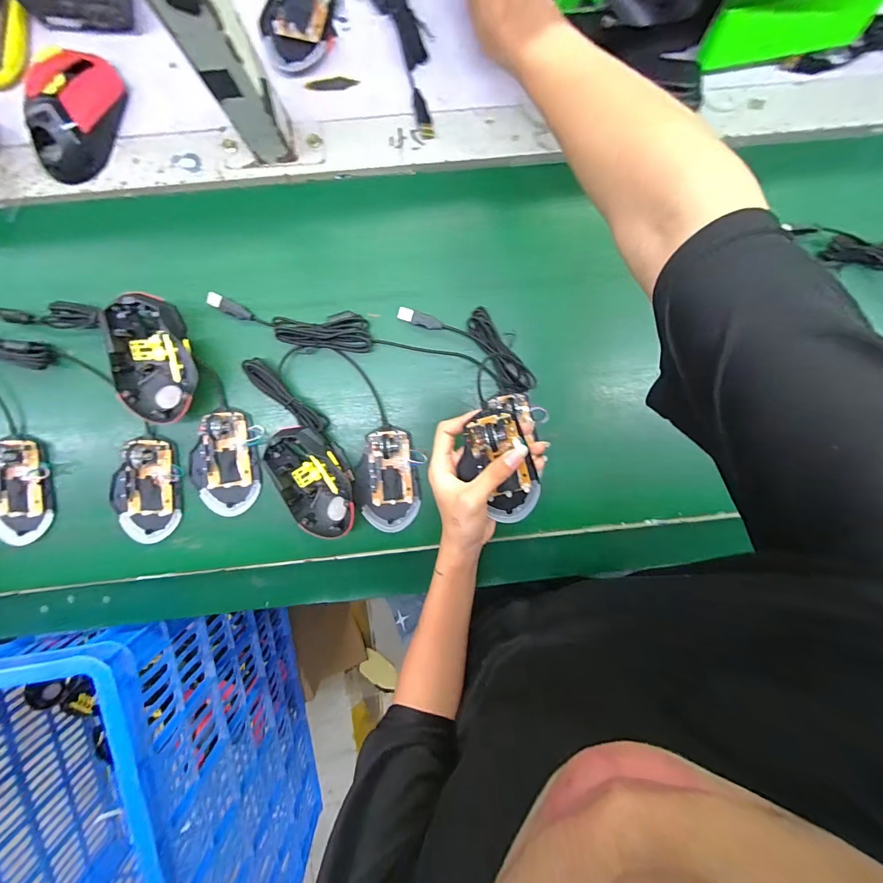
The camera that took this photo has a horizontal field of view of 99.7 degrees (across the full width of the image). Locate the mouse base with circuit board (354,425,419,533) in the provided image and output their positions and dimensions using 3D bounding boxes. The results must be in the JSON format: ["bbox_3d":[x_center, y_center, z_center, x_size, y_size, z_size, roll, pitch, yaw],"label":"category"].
[{"bbox_3d":[-0.059,0.043,0.407,0.069,0.032,0.112,-3,97,-2],"label":"mouse base with circuit board"}]

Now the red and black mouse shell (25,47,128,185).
[{"bbox_3d":[-0.350,-0.313,0.356,0.058,0.040,0.120,20,96,-5],"label":"red and black mouse shell"}]

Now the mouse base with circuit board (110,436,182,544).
[{"bbox_3d":[-0.321,0.053,0.393,0.071,0.027,0.110,3,97,-3],"label":"mouse base with circuit board"}]

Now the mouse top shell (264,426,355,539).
[{"bbox_3d":[-0.133,0.042,0.392,0.069,0.038,0.120,-26,97,1],"label":"mouse top shell"}]

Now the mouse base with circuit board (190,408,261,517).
[{"bbox_3d":[-0.237,0.025,0.395,0.071,0.021,0.113,-1,97,-2],"label":"mouse base with circuit board"}]

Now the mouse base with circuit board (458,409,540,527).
[{"bbox_3d":[0.055,0.029,0.350,0.062,0.034,0.111,-23,110,0],"label":"mouse base with circuit board"}]

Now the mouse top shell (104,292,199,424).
[{"bbox_3d":[-0.283,-0.079,0.374,0.075,0.042,0.120,0,97,-3],"label":"mouse top shell"}]

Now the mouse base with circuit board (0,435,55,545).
[{"bbox_3d":[-0.452,0.052,0.389,0.062,0.027,0.110,1,97,-3],"label":"mouse base with circuit board"}]

